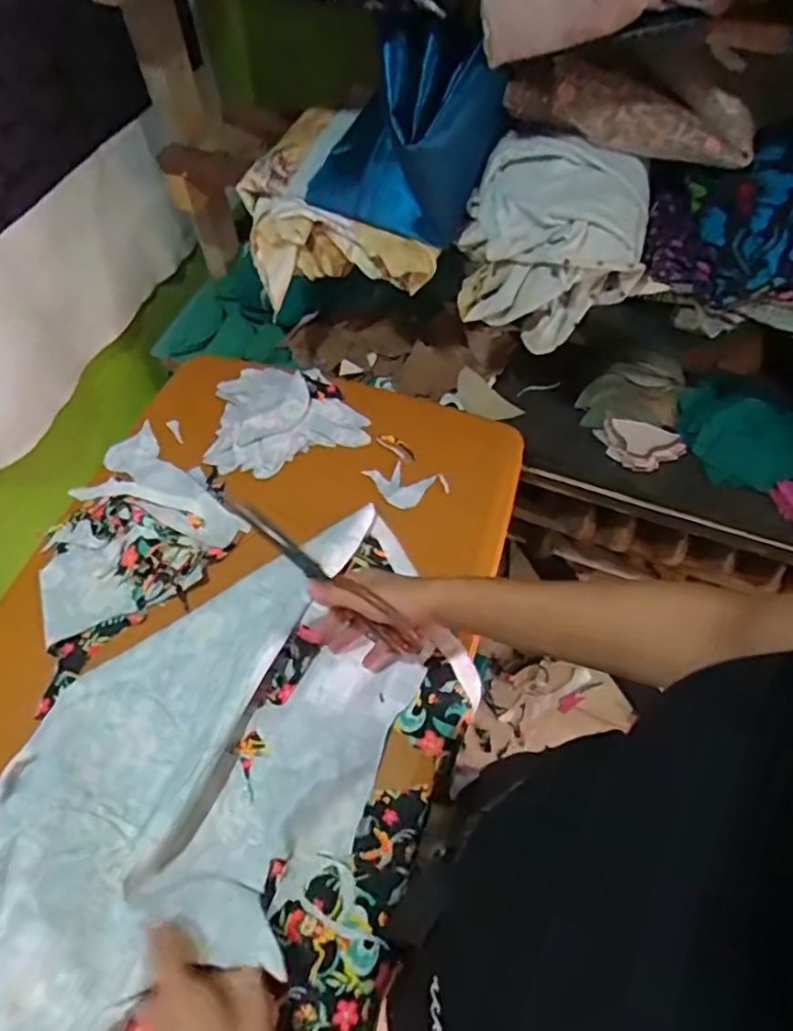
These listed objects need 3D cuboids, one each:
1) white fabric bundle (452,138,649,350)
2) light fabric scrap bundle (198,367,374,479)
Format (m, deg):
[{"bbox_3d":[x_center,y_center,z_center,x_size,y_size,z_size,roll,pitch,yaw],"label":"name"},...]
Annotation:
[{"bbox_3d":[0.173,-0.298,0.717,0.189,0.164,0.135,17,60,13],"label":"white fabric bundle"},{"bbox_3d":[-0.144,-0.132,0.806,0.187,0.021,0.169,-15,58,-8],"label":"light fabric scrap bundle"}]

